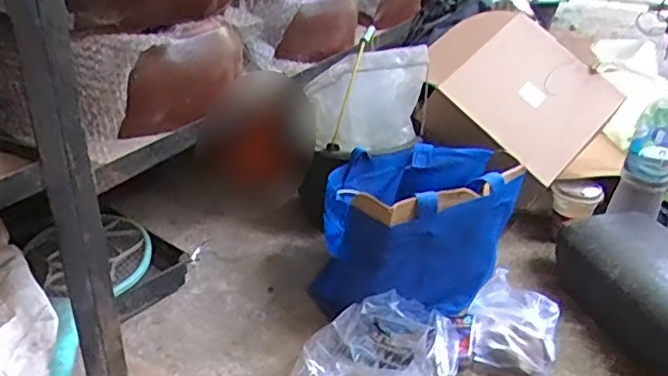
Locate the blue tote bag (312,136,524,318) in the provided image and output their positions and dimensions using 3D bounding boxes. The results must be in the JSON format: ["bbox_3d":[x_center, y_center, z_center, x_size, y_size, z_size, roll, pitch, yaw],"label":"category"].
[{"bbox_3d":[0.105,0.062,0.971,0.235,0.240,0.263,-17,35,-30],"label":"blue tote bag"}]

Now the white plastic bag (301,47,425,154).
[{"bbox_3d":[0.057,-0.155,1.066,0.183,0.163,0.101,-11,31,-24],"label":"white plastic bag"}]

